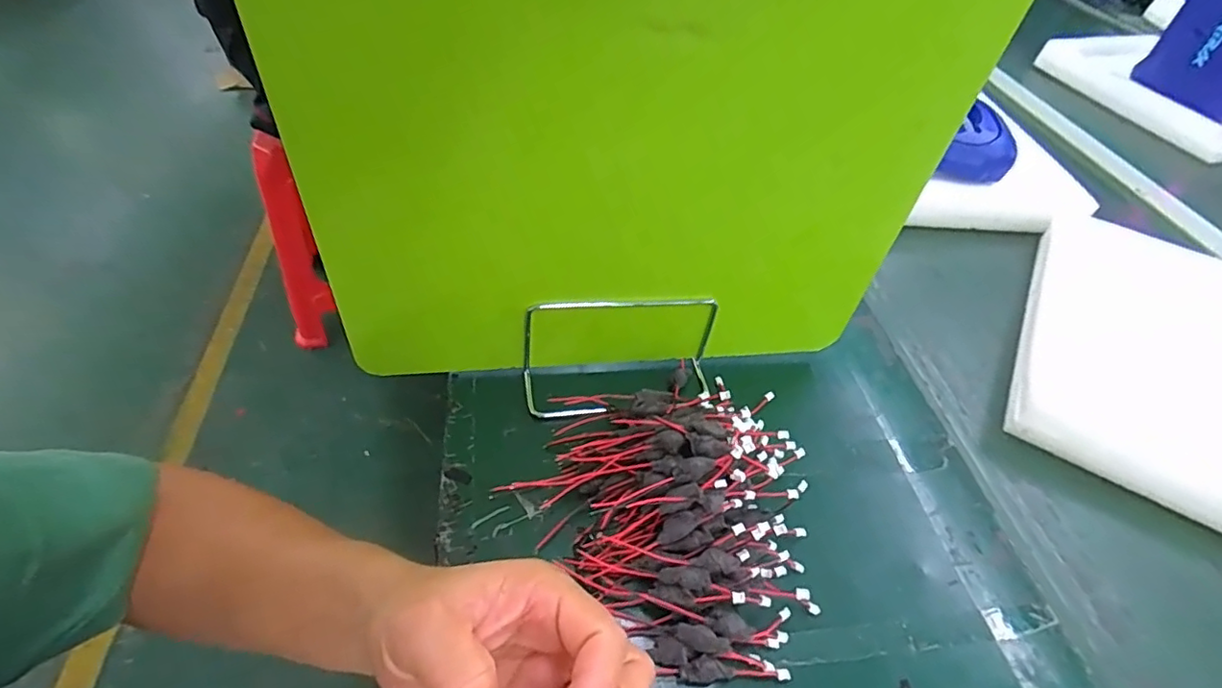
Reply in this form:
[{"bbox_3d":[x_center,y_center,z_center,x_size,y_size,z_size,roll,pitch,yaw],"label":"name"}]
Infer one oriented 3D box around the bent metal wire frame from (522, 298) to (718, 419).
[{"bbox_3d":[0.012,0.008,0.449,0.160,0.079,0.061,-7,50,-12],"label":"bent metal wire frame"}]

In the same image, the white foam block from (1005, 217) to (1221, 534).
[{"bbox_3d":[0.549,0.022,0.535,0.283,0.050,0.348,29,52,19],"label":"white foam block"}]

